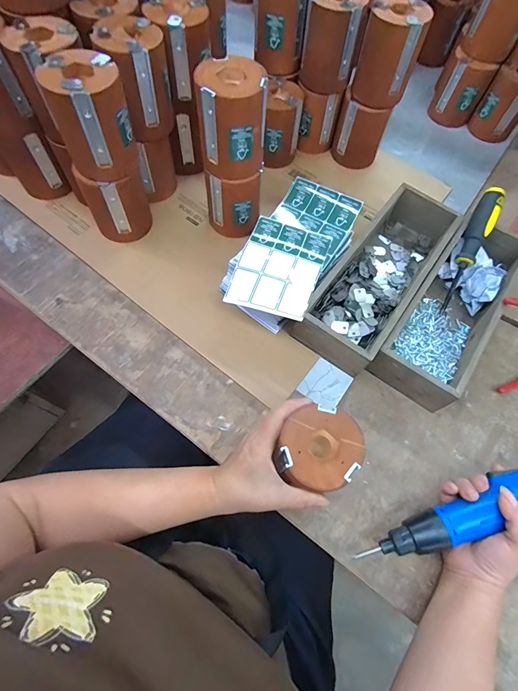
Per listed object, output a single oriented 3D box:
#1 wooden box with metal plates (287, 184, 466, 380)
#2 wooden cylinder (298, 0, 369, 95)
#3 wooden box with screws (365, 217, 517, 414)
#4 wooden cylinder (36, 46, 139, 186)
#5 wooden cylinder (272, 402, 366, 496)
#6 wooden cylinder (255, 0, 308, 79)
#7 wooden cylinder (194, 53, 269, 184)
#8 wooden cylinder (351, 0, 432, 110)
[{"bbox_3d":[0.171,-0.100,0.479,0.104,0.075,0.309,35,68,13],"label":"wooden box with metal plates"},{"bbox_3d":[0.106,-0.440,0.498,0.081,0.102,0.068,5,65,0],"label":"wooden cylinder"},{"bbox_3d":[0.260,-0.054,0.465,0.102,0.065,0.283,33,68,12],"label":"wooden box with screws"},{"bbox_3d":[-0.188,-0.259,0.393,0.083,0.100,0.080,-22,68,-12],"label":"wooden cylinder"},{"bbox_3d":[0.058,0.100,0.333,0.073,0.032,0.077,26,67,9],"label":"wooden cylinder"},{"bbox_3d":[0.032,-0.482,0.513,0.071,0.104,0.072,3,65,-1],"label":"wooden cylinder"},{"bbox_3d":[-0.030,-0.266,0.414,0.076,0.102,0.071,2,65,-1],"label":"wooden cylinder"},{"bbox_3d":[0.181,-0.411,0.486,0.078,0.102,0.076,14,65,4],"label":"wooden cylinder"}]

